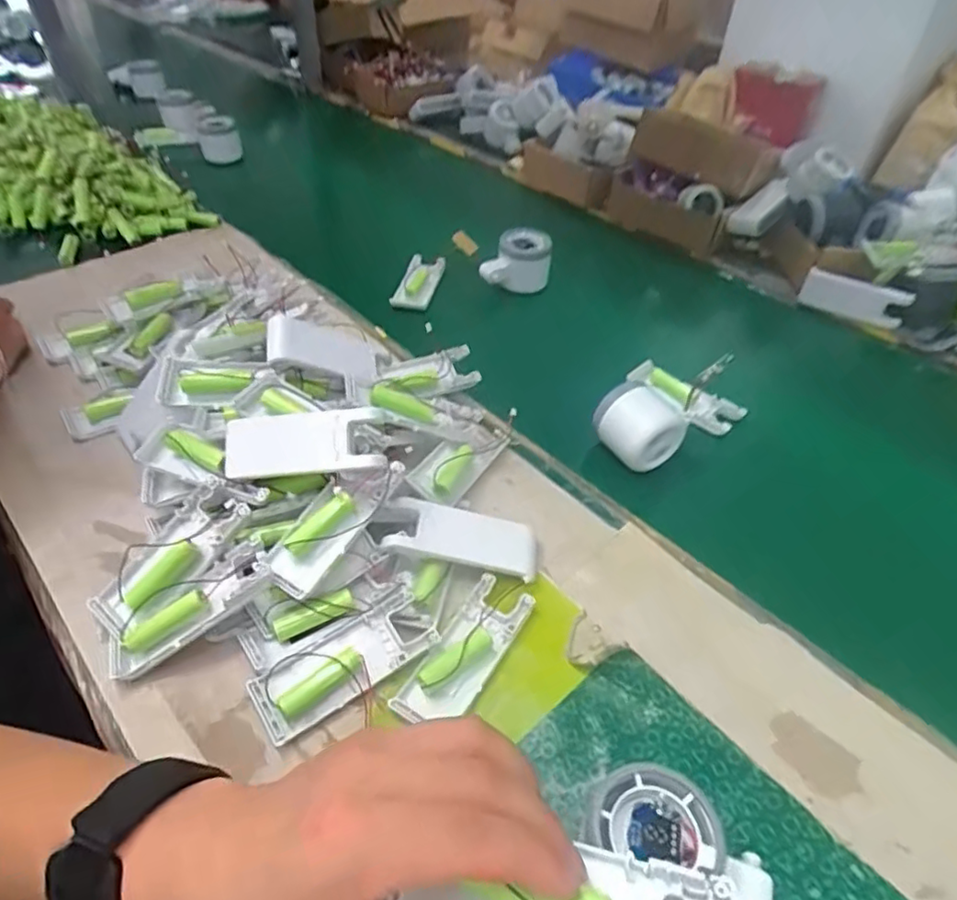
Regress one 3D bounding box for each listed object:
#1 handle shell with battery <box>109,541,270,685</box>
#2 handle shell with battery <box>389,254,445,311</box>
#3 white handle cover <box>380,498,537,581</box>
[{"bbox_3d":[-0.170,0.092,0.365,0.098,0.017,0.035,-35,53,-10],"label":"handle shell with battery"},{"bbox_3d":[-0.065,-0.186,0.692,0.039,0.021,0.084,19,60,16],"label":"handle shell with battery"},{"bbox_3d":[-0.009,0.059,0.415,0.100,0.016,0.041,14,43,-8],"label":"white handle cover"}]

